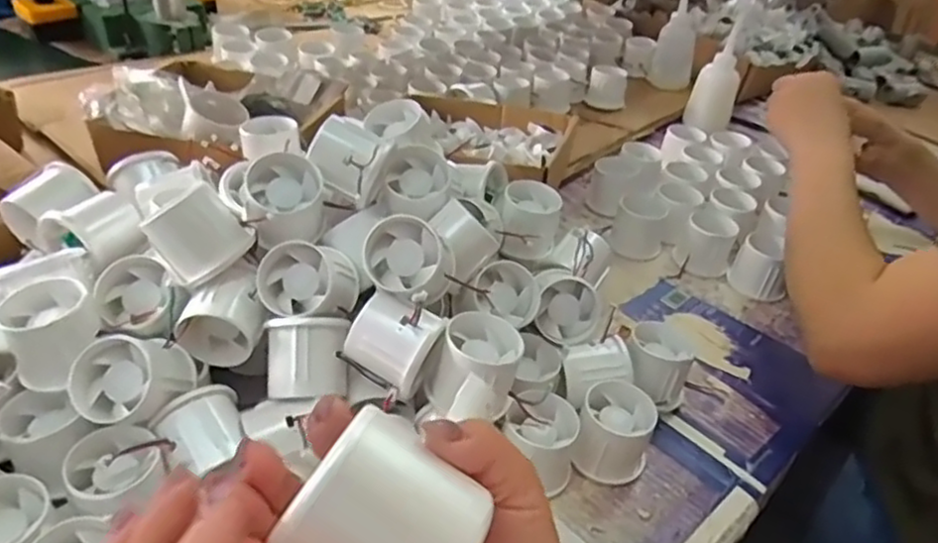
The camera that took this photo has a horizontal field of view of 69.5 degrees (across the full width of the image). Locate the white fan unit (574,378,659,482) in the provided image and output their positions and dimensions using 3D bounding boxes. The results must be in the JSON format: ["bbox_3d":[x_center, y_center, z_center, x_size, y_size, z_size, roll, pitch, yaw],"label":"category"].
[{"bbox_3d":[0.103,0.115,0.481,0.051,0.048,0.053,20,40,16],"label":"white fan unit"}]

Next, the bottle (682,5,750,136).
[{"bbox_3d":[0.367,-0.287,0.985,0.065,0.157,0.065,20,38,15],"label":"bottle"}]

